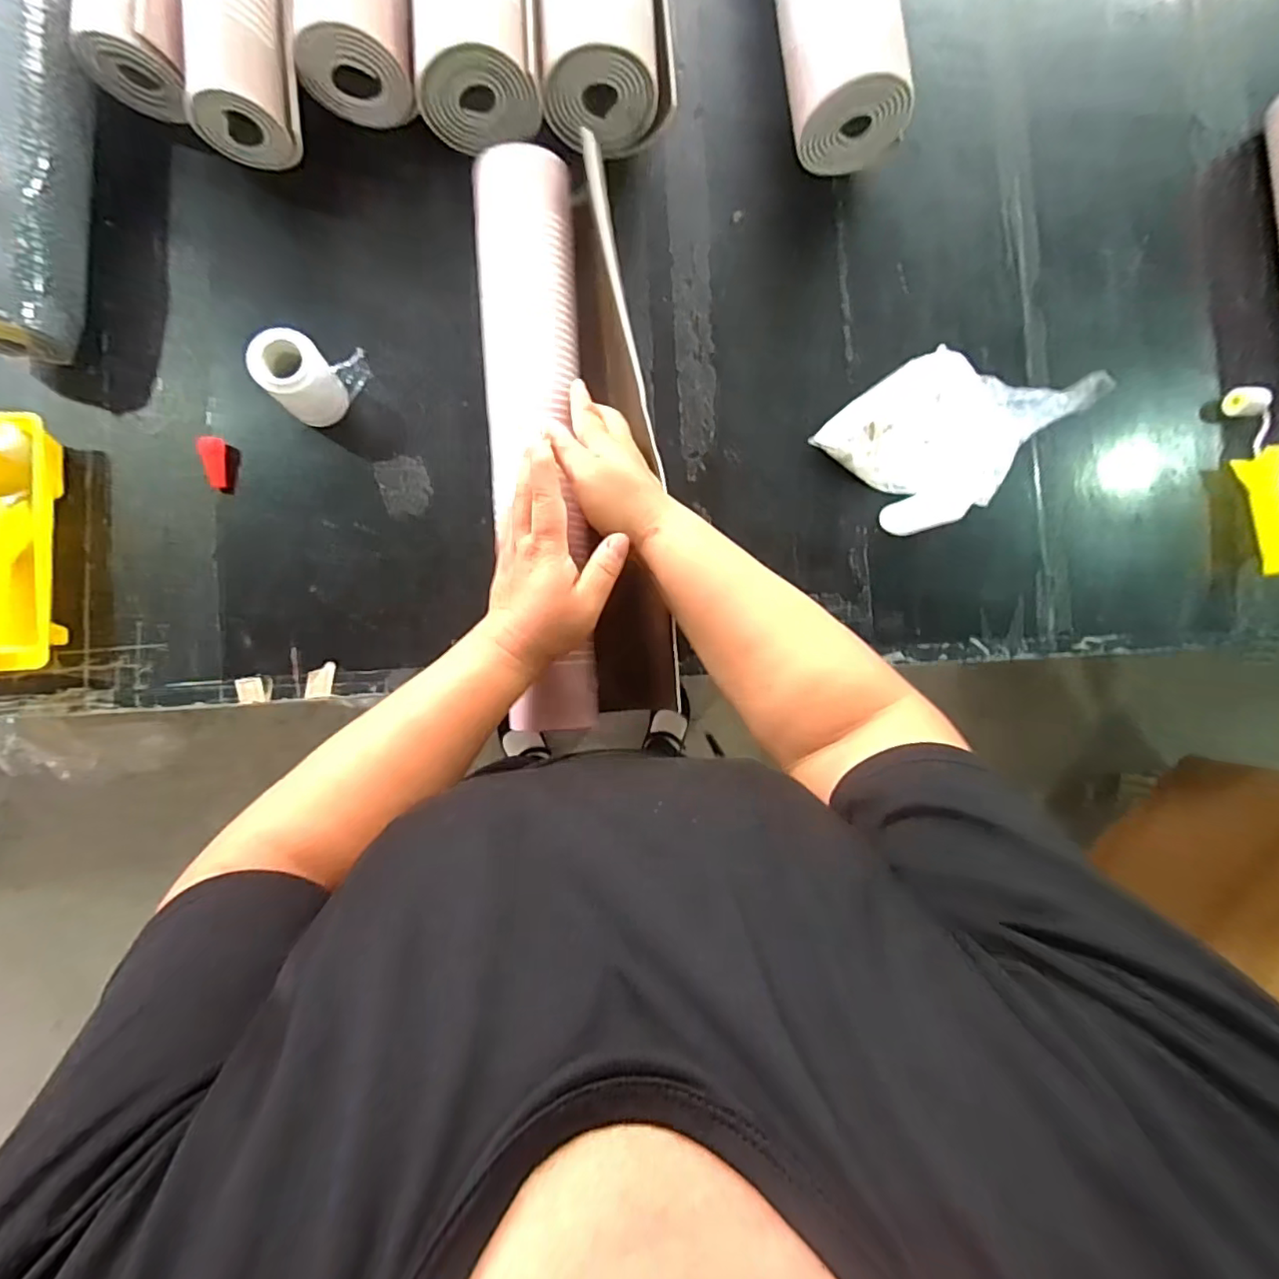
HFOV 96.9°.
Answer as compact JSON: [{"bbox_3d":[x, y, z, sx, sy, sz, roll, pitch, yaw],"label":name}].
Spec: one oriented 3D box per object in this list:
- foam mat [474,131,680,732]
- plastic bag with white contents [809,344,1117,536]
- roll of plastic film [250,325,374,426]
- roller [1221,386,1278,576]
[{"bbox_3d":[-0.054,-0.170,0.502,0.149,0.096,0.479,-7,88,-10],"label":"foam mat"},{"bbox_3d":[0.293,-0.209,0.531,0.183,0.106,0.136,-39,93,-10],"label":"plastic bag with white contents"},{"bbox_3d":[-0.280,-0.221,0.482,0.059,0.070,0.069,35,82,-5],"label":"roll of plastic film"},{"bbox_3d":[0.681,-0.174,0.621,0.036,0.043,0.214,1,86,-9],"label":"roller"}]

